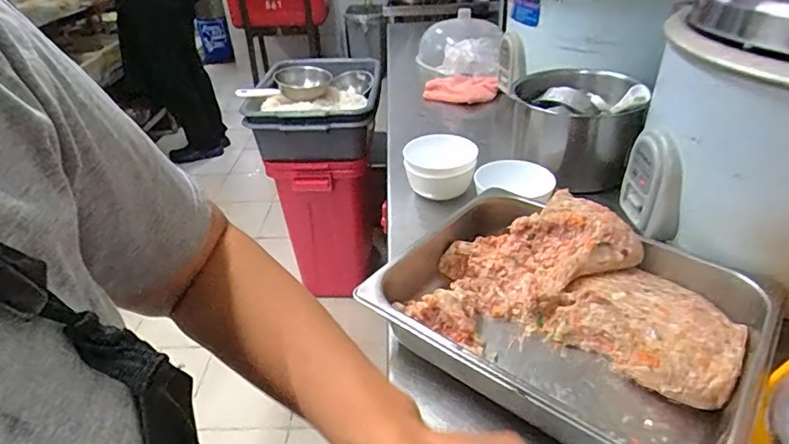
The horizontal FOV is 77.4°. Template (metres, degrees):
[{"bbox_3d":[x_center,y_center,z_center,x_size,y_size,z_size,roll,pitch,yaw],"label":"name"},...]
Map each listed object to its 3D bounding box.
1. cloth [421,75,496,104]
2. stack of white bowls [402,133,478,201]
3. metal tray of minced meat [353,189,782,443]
[{"bbox_3d":[0.154,-0.302,1.100,0.162,0.045,0.113,19,40,28],"label":"cloth"},{"bbox_3d":[0.068,-0.078,0.735,0.106,0.068,0.102,2,35,7],"label":"stack of white bowls"},{"bbox_3d":[0.160,0.081,0.477,0.318,0.076,0.258,23,42,34],"label":"metal tray of minced meat"}]

